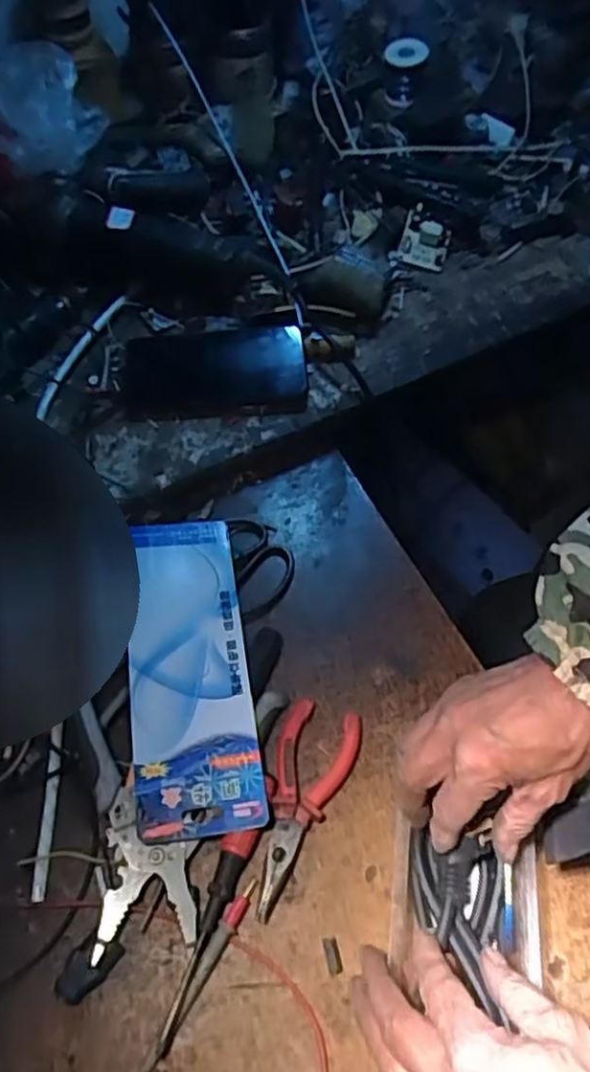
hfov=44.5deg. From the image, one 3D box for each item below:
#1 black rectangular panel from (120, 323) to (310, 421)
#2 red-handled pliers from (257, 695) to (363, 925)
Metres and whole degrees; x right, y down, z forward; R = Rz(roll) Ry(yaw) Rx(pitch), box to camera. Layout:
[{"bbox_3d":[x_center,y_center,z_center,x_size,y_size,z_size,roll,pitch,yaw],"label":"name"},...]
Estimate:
[{"bbox_3d":[-0.075,-0.150,0.661,0.166,0.010,0.085,-4,78,1],"label":"black rectangular panel"},{"bbox_3d":[0.004,0.185,0.497,0.052,0.012,0.144,17,61,8],"label":"red-handled pliers"}]

